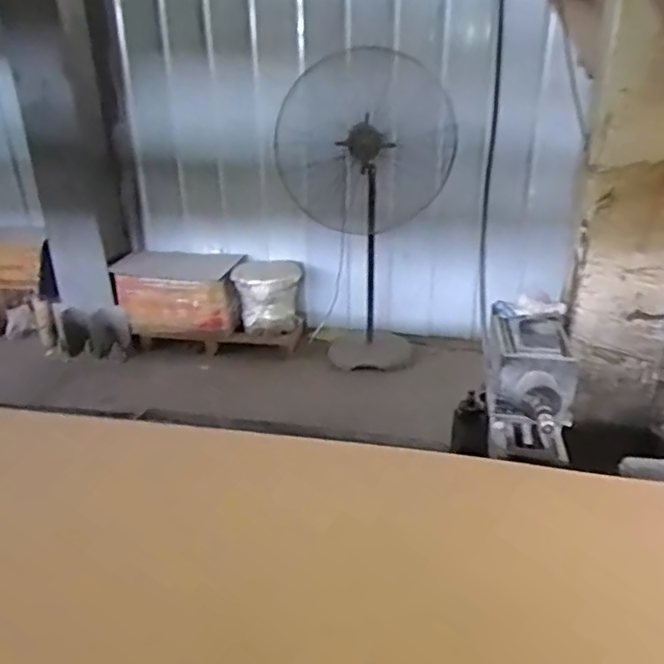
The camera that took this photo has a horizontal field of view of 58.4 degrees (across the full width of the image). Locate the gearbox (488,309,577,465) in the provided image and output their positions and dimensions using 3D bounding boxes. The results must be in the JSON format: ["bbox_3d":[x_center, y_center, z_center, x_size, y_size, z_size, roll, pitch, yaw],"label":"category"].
[{"bbox_3d":[0.383,0.095,1.151,0.150,0.227,0.336,3,25,8],"label":"gearbox"}]

